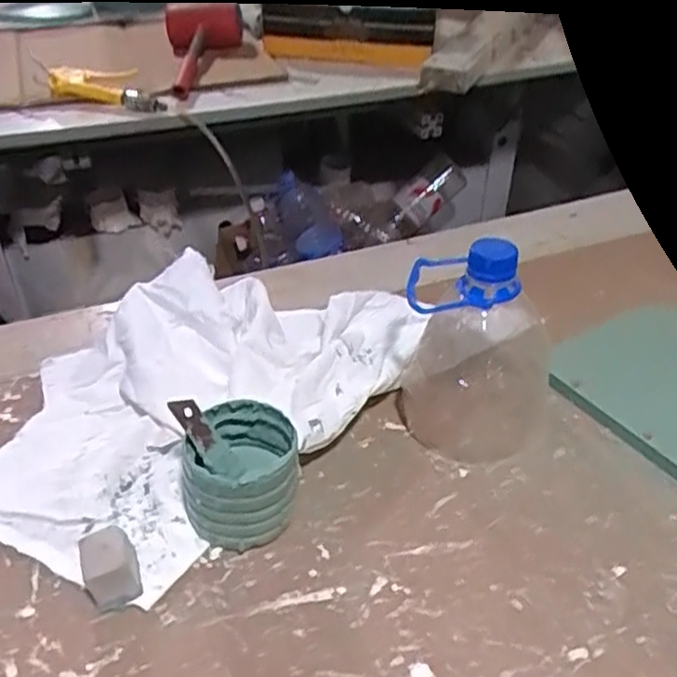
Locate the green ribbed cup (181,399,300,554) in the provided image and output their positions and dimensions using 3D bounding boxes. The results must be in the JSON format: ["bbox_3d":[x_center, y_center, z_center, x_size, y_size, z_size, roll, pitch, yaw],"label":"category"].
[{"bbox_3d":[-0.057,0.084,0.424,0.065,0.071,0.061,1,37,-1],"label":"green ribbed cup"}]

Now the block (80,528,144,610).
[{"bbox_3d":[-0.125,0.127,0.393,0.027,0.034,0.030,-14,40,-20],"label":"block"}]

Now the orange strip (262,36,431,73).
[{"bbox_3d":[0.023,-0.393,0.990,0.029,0.042,0.287,31,32,33],"label":"orange strip"}]

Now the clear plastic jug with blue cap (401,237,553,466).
[{"bbox_3d":[0.101,-0.009,0.488,0.099,0.139,0.124,9,38,10],"label":"clear plastic jug with blue cap"}]

